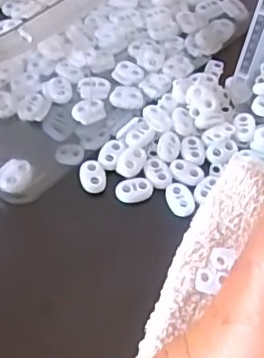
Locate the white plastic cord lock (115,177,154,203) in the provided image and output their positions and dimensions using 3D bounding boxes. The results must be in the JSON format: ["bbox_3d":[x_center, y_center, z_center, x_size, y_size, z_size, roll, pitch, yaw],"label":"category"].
[{"bbox_3d":[0.001,0.007,0.350,0.022,0.005,0.014,-7,55,-9],"label":"white plastic cord lock"}]

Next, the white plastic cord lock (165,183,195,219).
[{"bbox_3d":[0.029,0.012,0.346,0.016,0.004,0.023,-10,55,-11],"label":"white plastic cord lock"}]

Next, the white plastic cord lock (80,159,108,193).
[{"bbox_3d":[-0.024,-0.002,0.354,0.016,0.005,0.022,-11,55,-12],"label":"white plastic cord lock"}]

